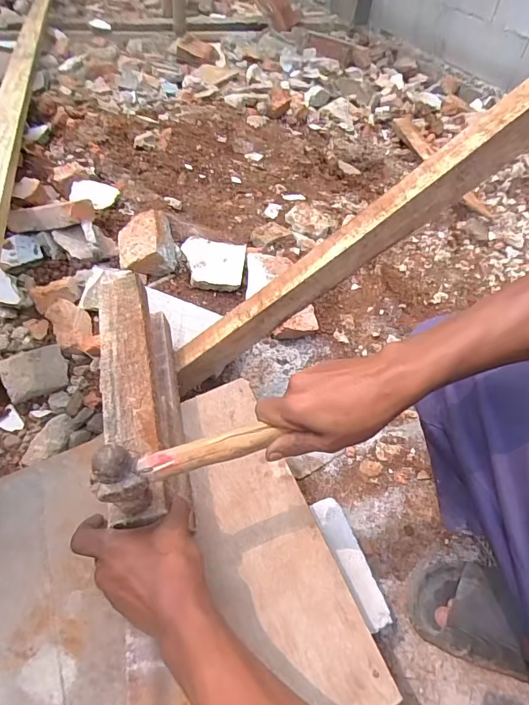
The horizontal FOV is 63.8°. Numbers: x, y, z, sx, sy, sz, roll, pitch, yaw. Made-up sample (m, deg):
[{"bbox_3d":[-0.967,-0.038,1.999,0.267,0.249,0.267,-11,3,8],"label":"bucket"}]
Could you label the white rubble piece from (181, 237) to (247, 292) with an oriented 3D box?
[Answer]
[{"bbox_3d":[-0.105,-0.181,0.858,0.125,0.017,0.112,6,67,-3],"label":"white rubble piece"}]

